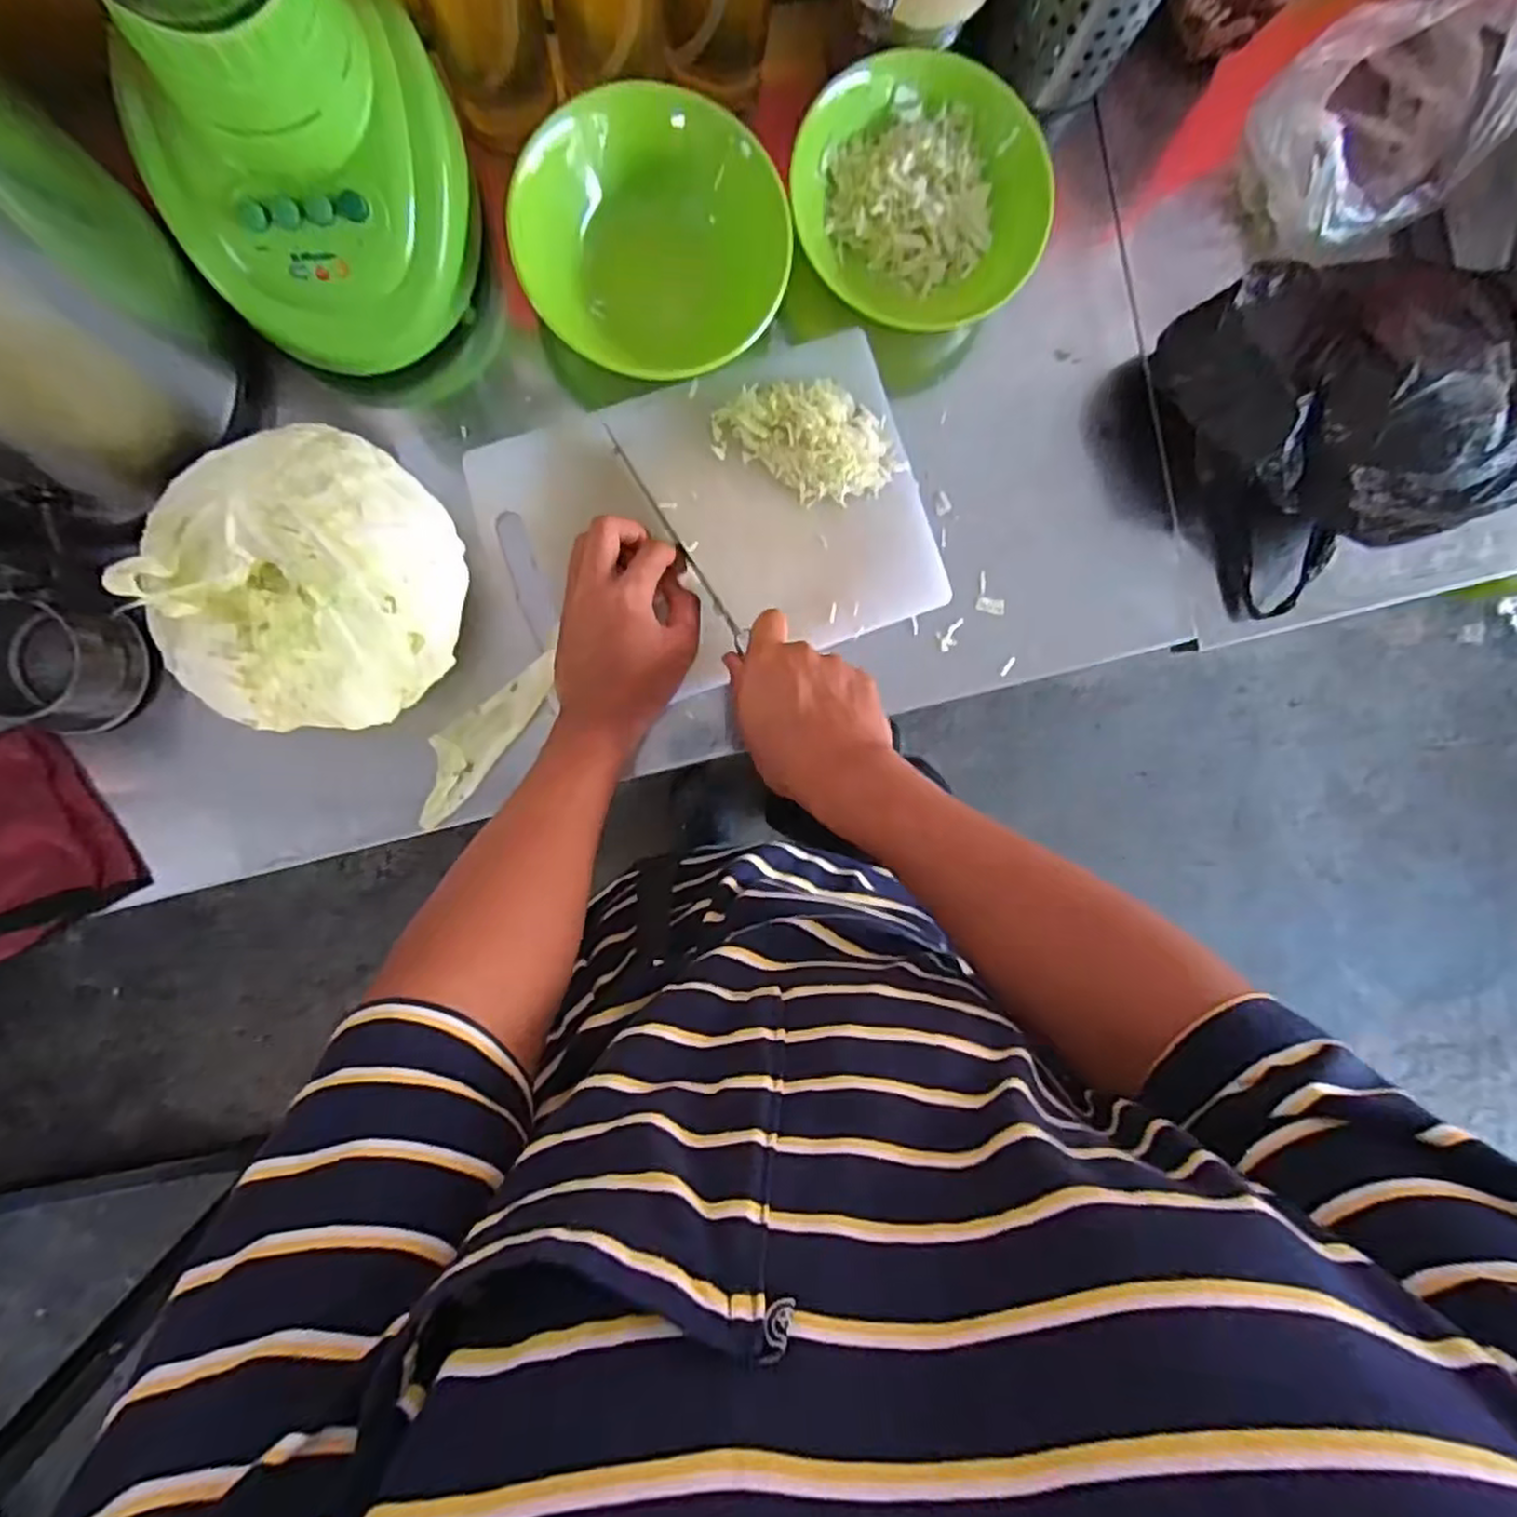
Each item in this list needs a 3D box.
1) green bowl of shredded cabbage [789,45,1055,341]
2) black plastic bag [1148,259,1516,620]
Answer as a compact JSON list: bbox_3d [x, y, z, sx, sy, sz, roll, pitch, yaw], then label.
[{"bbox_3d":[0.111,-0.379,0.500,0.167,0.068,0.136,21,91,-8],"label":"green bowl of shredded cabbage"},{"bbox_3d":[0.409,-0.248,0.518,0.203,0.126,0.215,-35,97,-4],"label":"black plastic bag"}]

